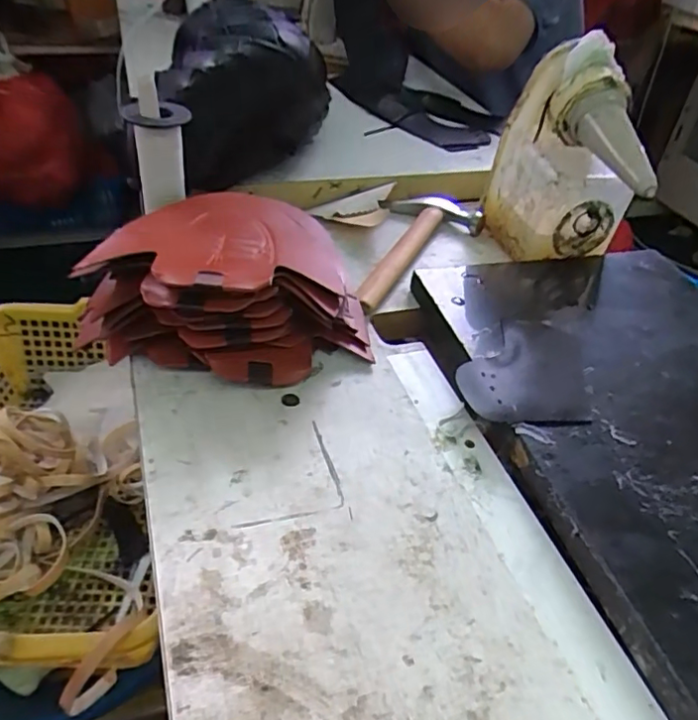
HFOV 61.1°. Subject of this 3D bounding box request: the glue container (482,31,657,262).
[{"bbox_3d":[0.221,-0.203,0.609,0.144,0.184,0.148,13,42,9],"label":"glue container"}]

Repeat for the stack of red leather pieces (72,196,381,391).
[{"bbox_3d":[-0.100,-0.073,0.518,0.227,0.099,0.186,-1,42,-6],"label":"stack of red leather pieces"}]

